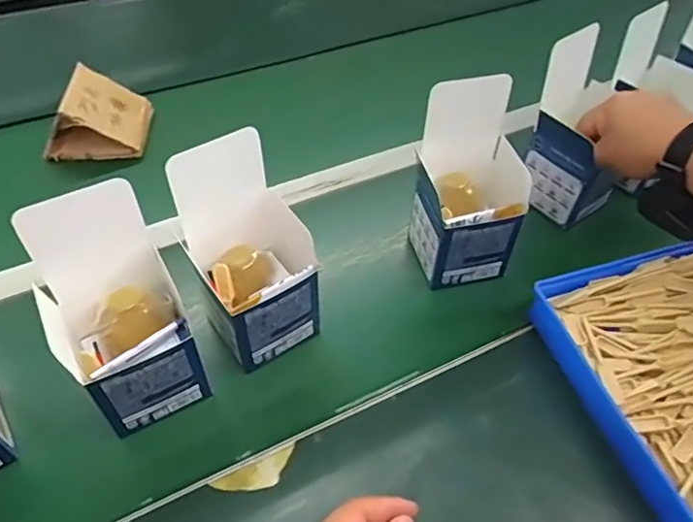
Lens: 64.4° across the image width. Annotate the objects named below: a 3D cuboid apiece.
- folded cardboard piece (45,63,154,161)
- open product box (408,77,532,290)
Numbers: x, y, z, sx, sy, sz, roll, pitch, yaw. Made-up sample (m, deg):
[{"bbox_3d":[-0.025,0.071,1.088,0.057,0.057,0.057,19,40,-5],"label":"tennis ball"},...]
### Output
[{"bbox_3d":[-0.306,-0.182,0.676,0.104,0.076,0.094,0,49,-2],"label":"folded cardboard piece"},{"bbox_3d":[0.115,-0.066,0.532,0.090,0.191,0.092,-12,50,-12],"label":"open product box"}]

